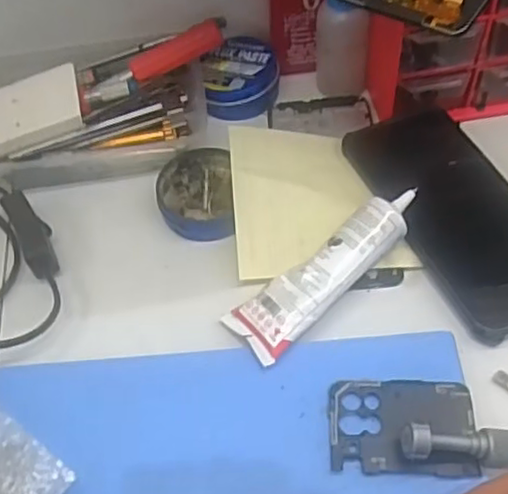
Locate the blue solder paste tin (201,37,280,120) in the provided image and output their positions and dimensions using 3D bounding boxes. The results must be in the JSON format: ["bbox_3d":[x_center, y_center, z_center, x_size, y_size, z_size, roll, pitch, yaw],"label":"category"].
[{"bbox_3d":[-0.009,-0.124,0.479,0.054,0.026,0.058,-2,55,3],"label":"blue solder paste tin"}]

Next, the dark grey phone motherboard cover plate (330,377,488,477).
[{"bbox_3d":[0.074,0.090,0.328,0.070,0.006,0.046,-1,55,4],"label":"dark grey phone motherboard cover plate"}]

